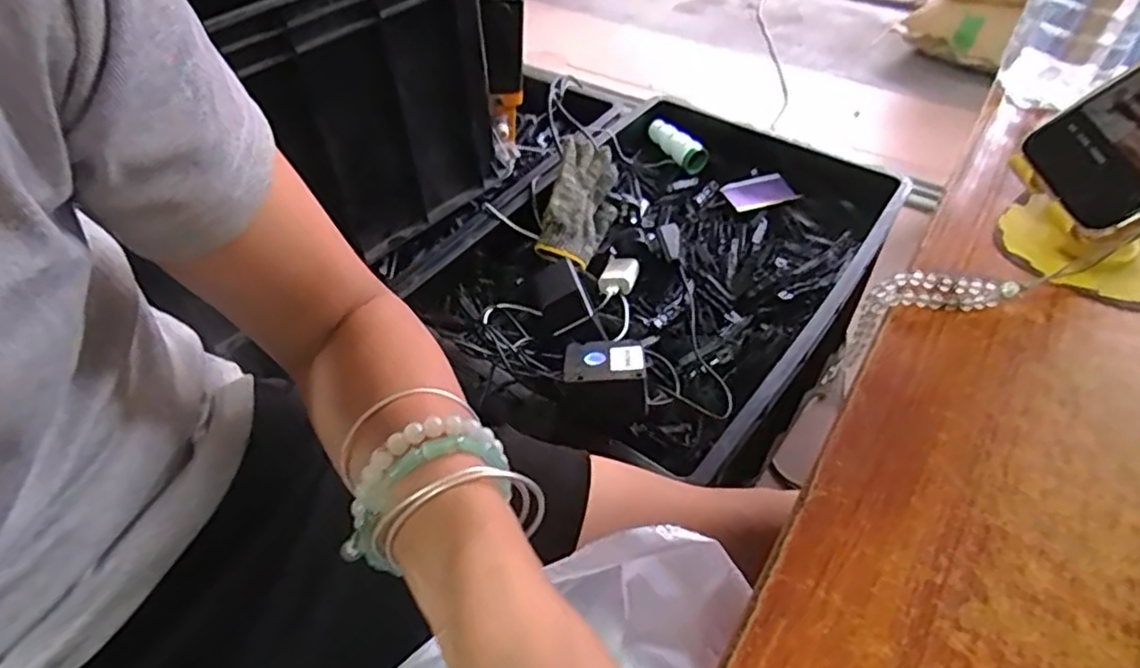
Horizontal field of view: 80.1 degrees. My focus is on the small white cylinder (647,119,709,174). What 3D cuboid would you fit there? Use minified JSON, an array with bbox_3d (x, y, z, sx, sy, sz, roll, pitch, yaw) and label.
[{"bbox_3d":[0.162,-0.284,1.016,0.035,0.033,0.108,-28,52,-22],"label":"small white cylinder"}]

